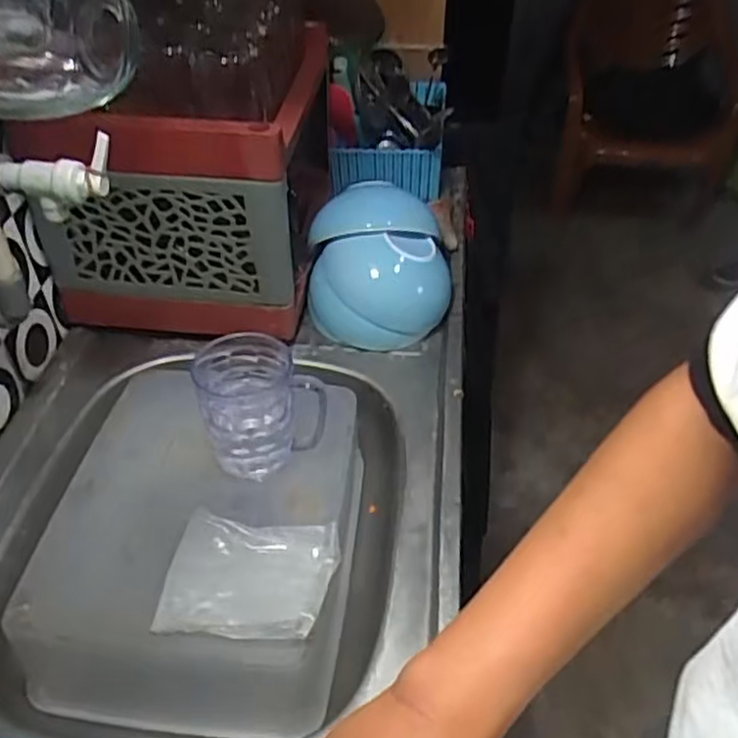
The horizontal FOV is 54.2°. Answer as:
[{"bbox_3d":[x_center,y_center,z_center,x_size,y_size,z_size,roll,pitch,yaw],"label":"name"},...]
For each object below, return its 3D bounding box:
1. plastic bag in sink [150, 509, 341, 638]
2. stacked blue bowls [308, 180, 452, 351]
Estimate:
[{"bbox_3d":[-0.102,0.177,0.623,0.136,0.034,0.112,6,43,7],"label":"plastic bag in sink"},{"bbox_3d":[0.013,-0.141,0.937,0.175,0.137,0.177,0,43,0],"label":"stacked blue bowls"}]

